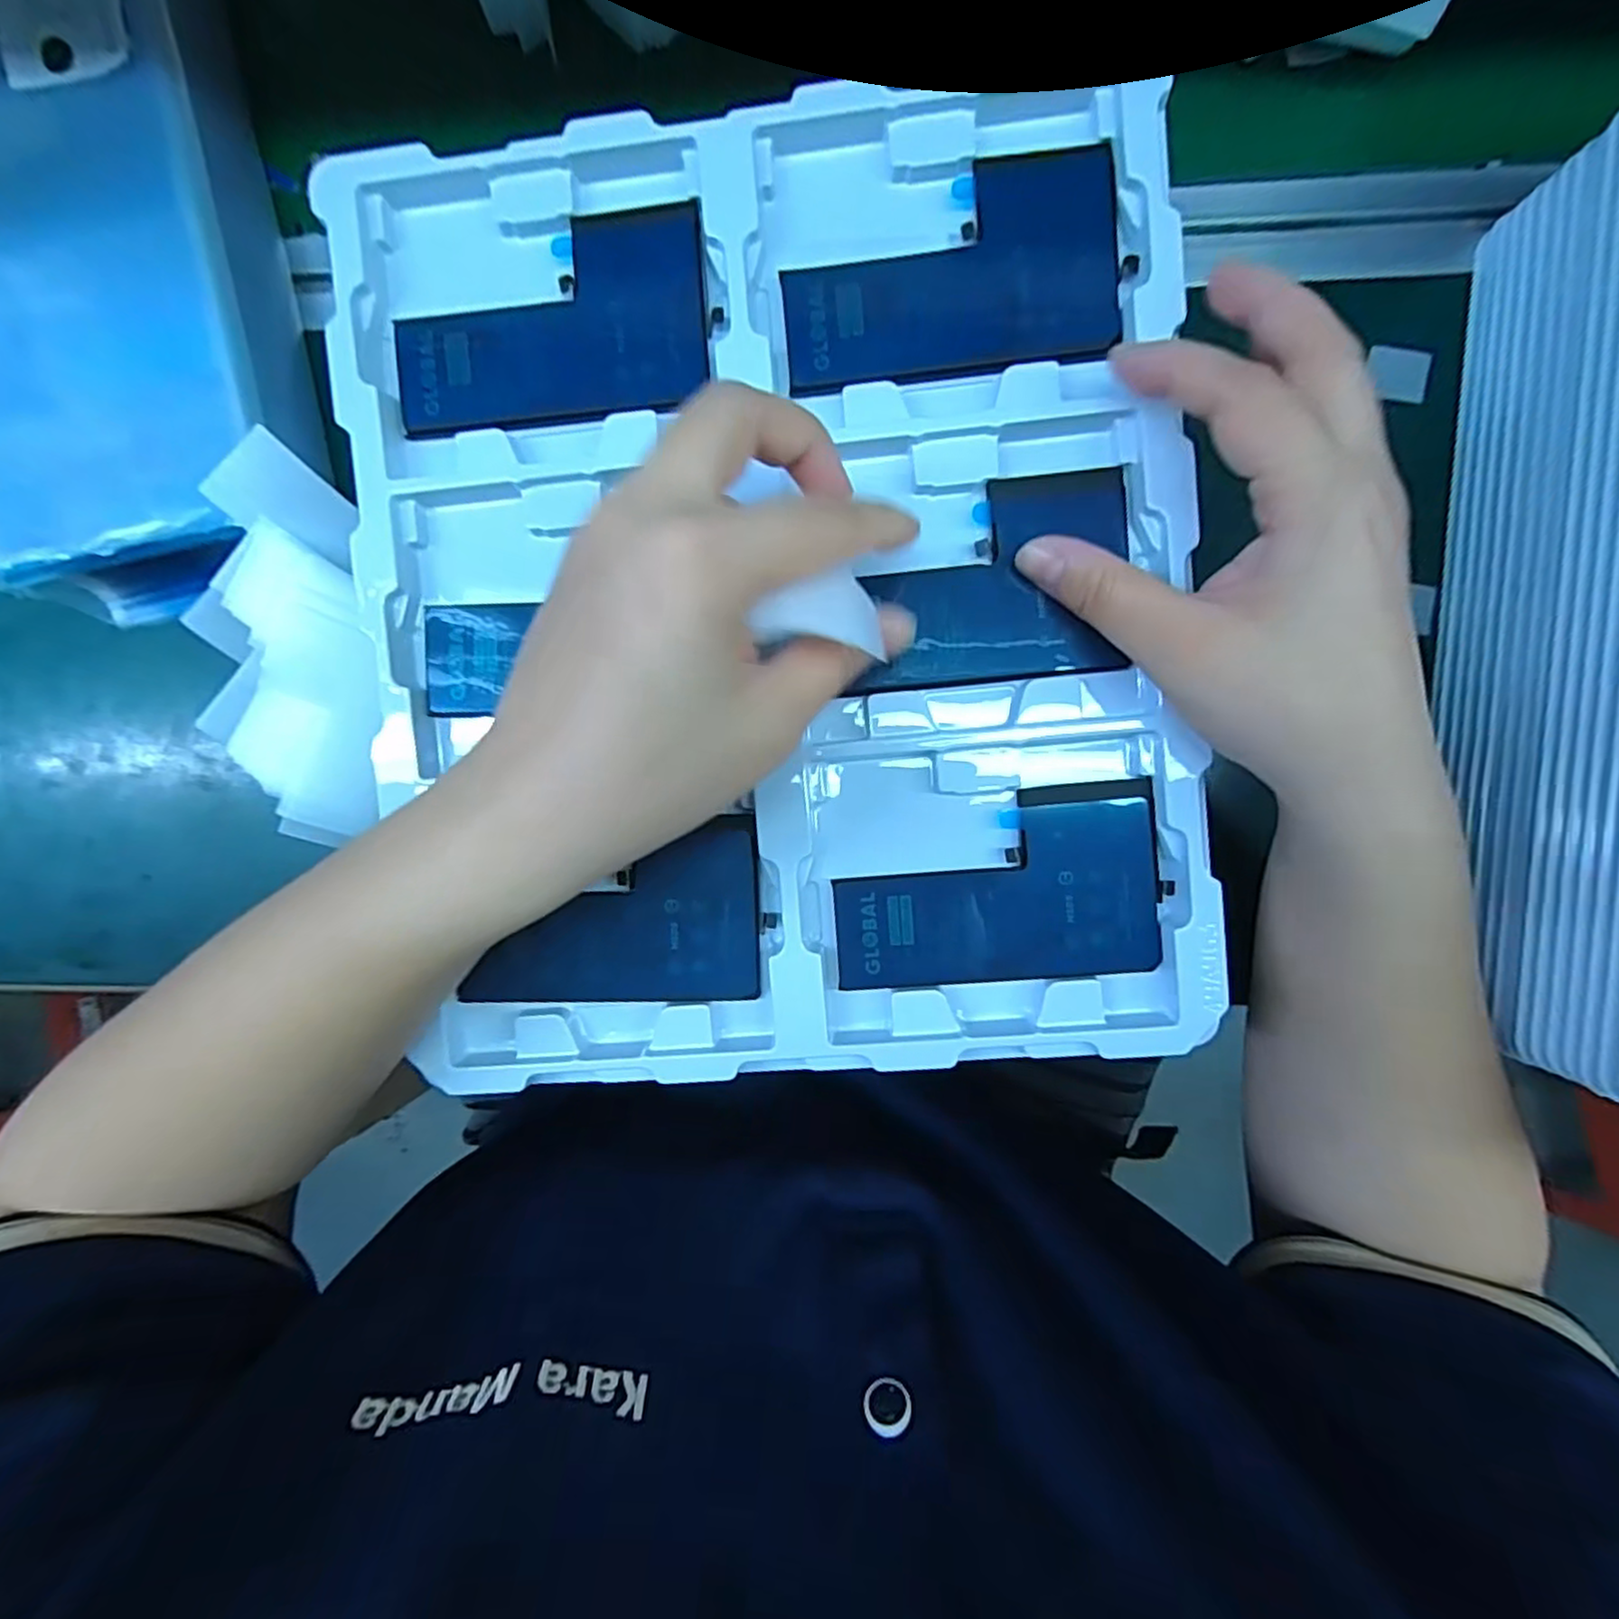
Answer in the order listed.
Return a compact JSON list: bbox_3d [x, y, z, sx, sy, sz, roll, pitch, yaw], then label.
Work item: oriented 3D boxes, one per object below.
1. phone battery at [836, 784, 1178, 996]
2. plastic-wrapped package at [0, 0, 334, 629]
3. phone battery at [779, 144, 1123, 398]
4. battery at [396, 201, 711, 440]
[{"bbox_3d":[0.064,0.027,0.236,0.109,0.004,0.064,-6,90,4],"label":"phone battery"},{"bbox_3d":[-0.300,-0.245,0.291,0.142,0.051,0.303,-15,90,4],"label":"plastic-wrapped package"},{"bbox_3d":[0.046,-0.177,0.228,0.109,0.004,0.064,-7,90,4],"label":"phone battery"},{"bbox_3d":[-0.089,-0.166,0.237,0.108,0.004,0.065,-6,90,4],"label":"battery"}]

